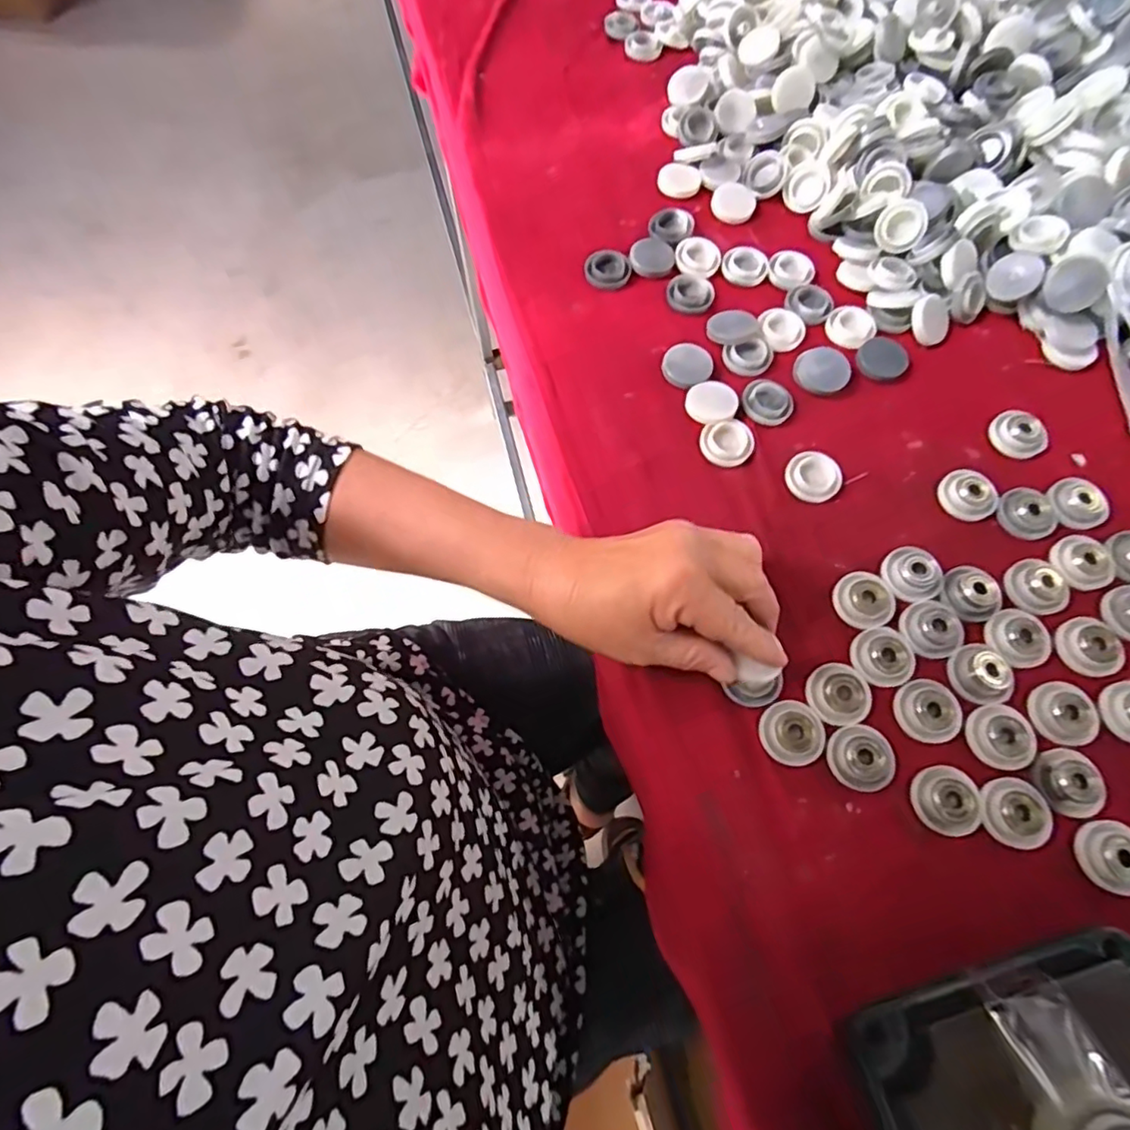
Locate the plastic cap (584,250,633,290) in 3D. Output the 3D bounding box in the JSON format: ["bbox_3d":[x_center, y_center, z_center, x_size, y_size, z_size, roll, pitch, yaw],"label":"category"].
[{"bbox_3d":[0.033,-0.221,0.445,0.034,0.007,0.030,21,70,8],"label":"plastic cap"}]

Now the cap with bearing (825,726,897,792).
[{"bbox_3d":[0.158,0.103,0.318,0.030,0.010,0.032,0,69,1],"label":"cap with bearing"}]

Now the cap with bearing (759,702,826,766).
[{"bbox_3d":[0.124,0.091,0.322,0.032,0.013,0.033,0,69,1],"label":"cap with bearing"}]

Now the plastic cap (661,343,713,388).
[{"bbox_3d":[0.085,-0.137,0.412,0.033,0.006,0.035,0,69,1],"label":"plastic cap"}]

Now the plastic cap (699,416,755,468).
[{"bbox_3d":[0.107,-0.080,0.390,0.034,0.008,0.030,-13,69,-4],"label":"plastic cap"}]

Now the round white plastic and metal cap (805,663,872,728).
[{"bbox_3d":[0.151,0.072,0.329,0.031,0.012,0.033,1,69,1],"label":"round white plastic and metal cap"}]

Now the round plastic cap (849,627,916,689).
[{"bbox_3d":[0.180,0.051,0.337,0.030,0.011,0.032,0,69,1],"label":"round plastic cap"}]

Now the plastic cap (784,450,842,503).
[{"bbox_3d":[0.160,-0.057,0.382,0.032,0.009,0.033,0,69,1],"label":"plastic cap"}]

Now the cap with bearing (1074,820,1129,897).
[{"bbox_3d":[0.278,0.148,0.299,0.027,0.013,0.033,-1,69,0],"label":"cap with bearing"}]

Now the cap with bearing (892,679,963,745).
[{"bbox_3d":[0.200,0.080,0.326,0.029,0.010,0.033,-8,69,-3],"label":"cap with bearing"}]

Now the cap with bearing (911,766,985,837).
[{"bbox_3d":[0.201,0.123,0.311,0.033,0.008,0.033,0,69,1],"label":"cap with bearing"}]

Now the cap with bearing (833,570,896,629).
[{"bbox_3d":[0.176,0.020,0.350,0.030,0.012,0.034,6,69,3],"label":"cap with bearing"}]

